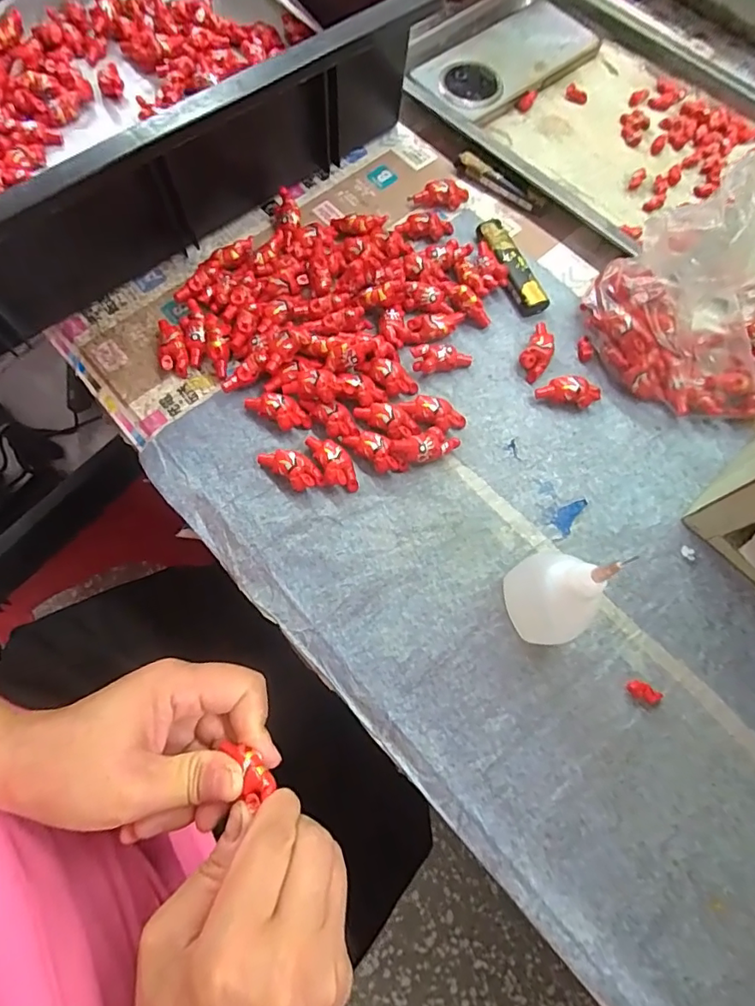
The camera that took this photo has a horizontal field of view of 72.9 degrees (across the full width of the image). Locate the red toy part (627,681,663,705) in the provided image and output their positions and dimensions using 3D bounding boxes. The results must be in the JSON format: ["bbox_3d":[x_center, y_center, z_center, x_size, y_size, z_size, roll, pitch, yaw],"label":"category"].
[{"bbox_3d":[0.143,0.102,0.275,0.017,0.008,0.008,27,74,8],"label":"red toy part"}]

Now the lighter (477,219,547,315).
[{"bbox_3d":[0.095,-0.170,0.367,0.022,0.013,0.083,-21,73,-7],"label":"lighter"}]

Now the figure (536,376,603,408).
[{"bbox_3d":[0.124,-0.071,0.330,0.041,0.015,0.017,-1,72,-1],"label":"figure"}]

